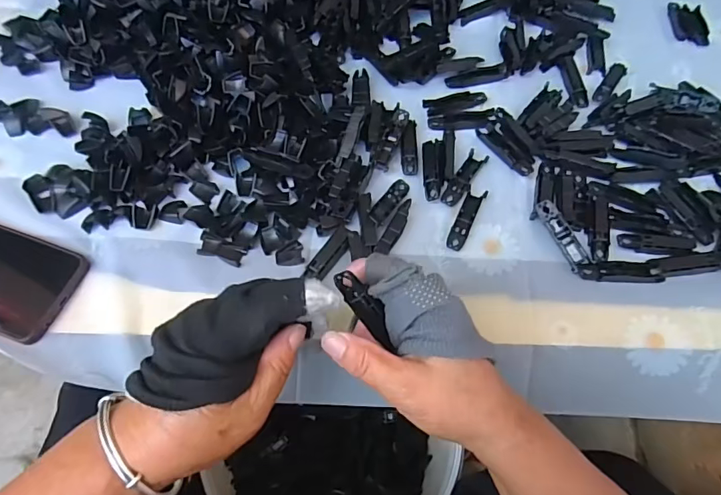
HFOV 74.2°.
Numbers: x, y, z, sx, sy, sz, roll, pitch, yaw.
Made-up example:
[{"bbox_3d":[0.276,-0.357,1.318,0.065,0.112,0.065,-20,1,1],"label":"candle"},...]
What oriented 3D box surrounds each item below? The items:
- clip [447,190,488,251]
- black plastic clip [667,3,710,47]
[{"bbox_3d":[0.092,-0.026,0.415,0.016,0.010,0.063,27,63,10],"label":"clip"},{"bbox_3d":[0.377,-0.259,0.550,0.038,0.006,0.068,7,61,-1],"label":"black plastic clip"}]

